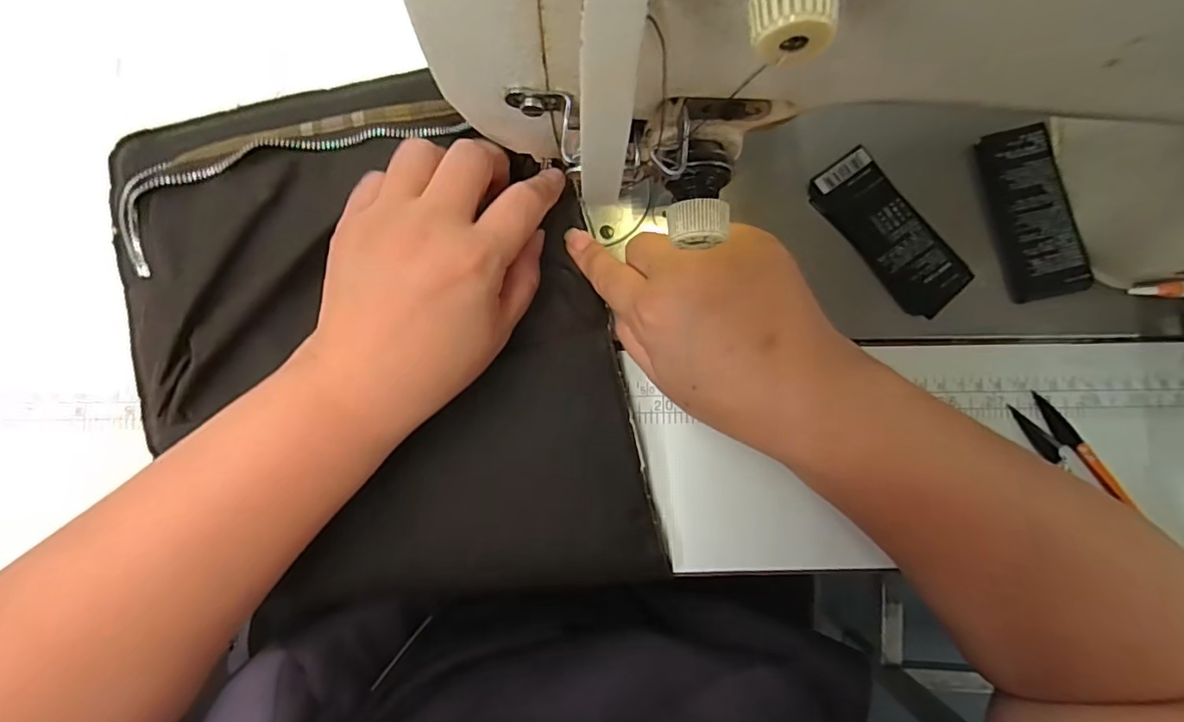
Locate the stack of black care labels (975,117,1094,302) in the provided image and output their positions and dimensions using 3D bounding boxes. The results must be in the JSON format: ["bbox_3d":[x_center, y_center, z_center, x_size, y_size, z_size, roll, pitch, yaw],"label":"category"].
[{"bbox_3d":[0.239,-0.080,0.301,0.039,0.008,0.092,-10,86,-2],"label":"stack of black care labels"}]

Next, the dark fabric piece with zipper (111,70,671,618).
[{"bbox_3d":[-0.112,-0.007,0.298,0.238,0.031,0.284,-14,86,-2],"label":"dark fabric piece with zipper"}]

